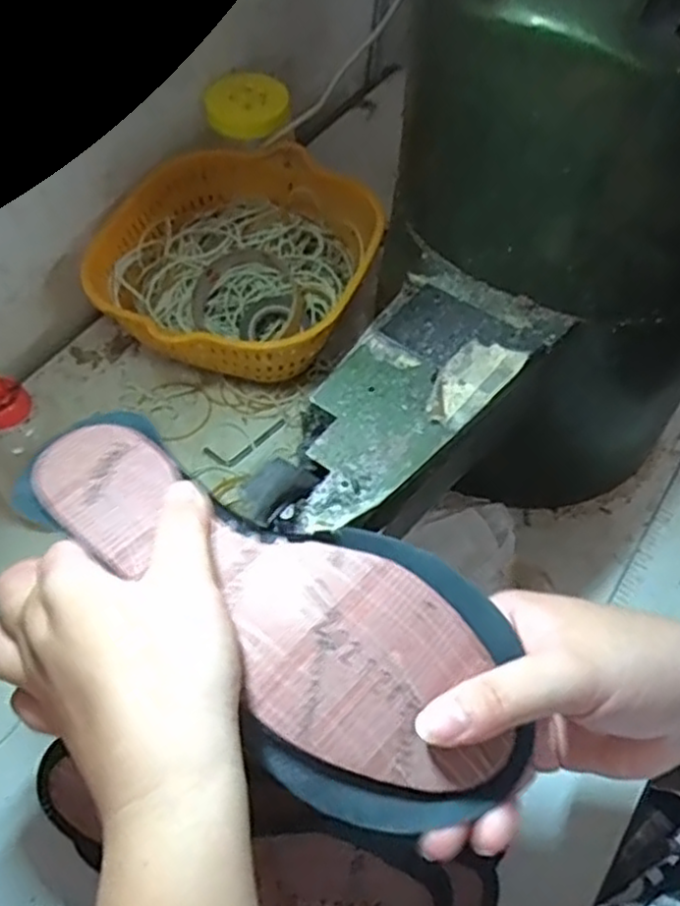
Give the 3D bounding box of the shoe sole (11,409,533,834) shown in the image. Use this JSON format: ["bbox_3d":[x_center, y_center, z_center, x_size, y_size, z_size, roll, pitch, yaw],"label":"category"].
[{"bbox_3d":[-0.030,0.055,0.298,0.232,0.038,0.097,34,63,17],"label":"shoe sole"}]

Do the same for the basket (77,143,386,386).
[{"bbox_3d":[-0.086,-0.139,0.588,0.206,0.082,0.213,14,57,11],"label":"basket"}]

